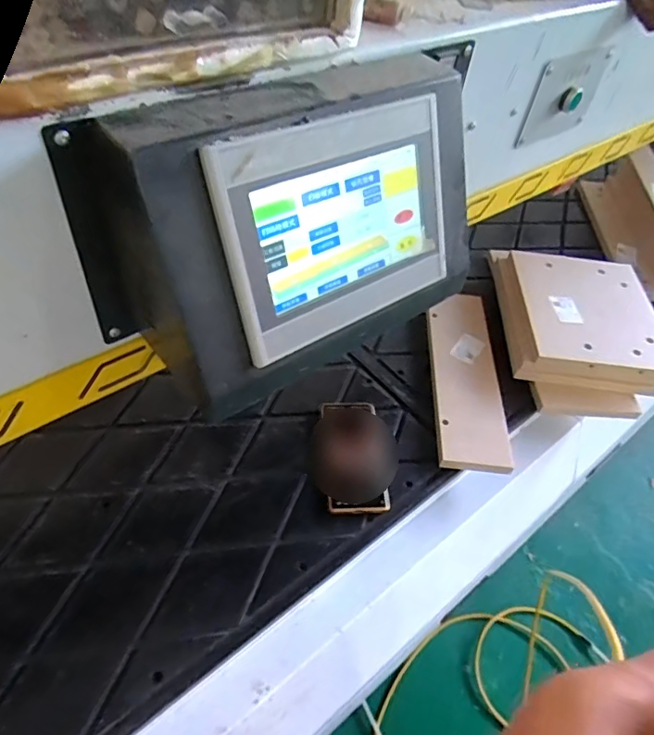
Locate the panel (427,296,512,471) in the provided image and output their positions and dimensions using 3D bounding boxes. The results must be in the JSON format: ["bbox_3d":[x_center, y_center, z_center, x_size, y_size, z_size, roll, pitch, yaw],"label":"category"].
[{"bbox_3d":[0.209,0.012,0.808,0.107,0.026,0.315,10,54,-12],"label":"panel"}]

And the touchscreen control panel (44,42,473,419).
[{"bbox_3d":[-0.015,-0.113,0.405,0.298,0.173,0.126,-29,58,-29],"label":"touchscreen control panel"}]

